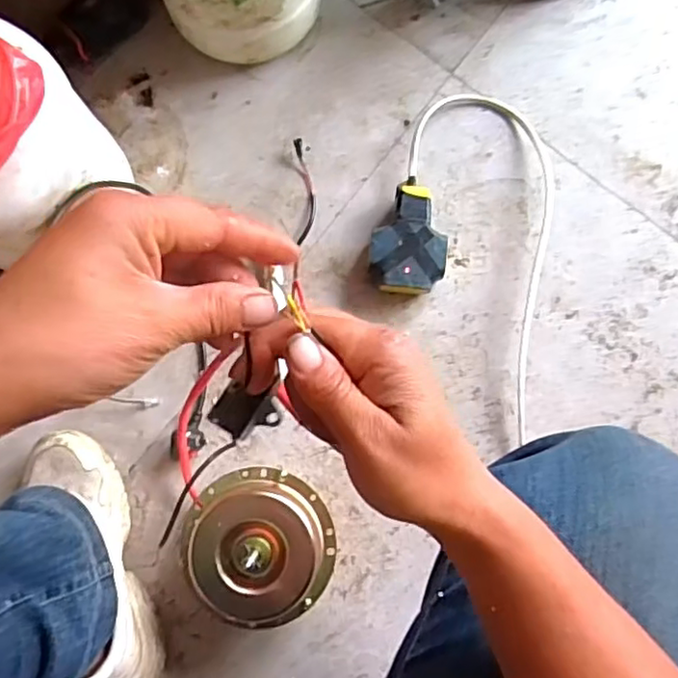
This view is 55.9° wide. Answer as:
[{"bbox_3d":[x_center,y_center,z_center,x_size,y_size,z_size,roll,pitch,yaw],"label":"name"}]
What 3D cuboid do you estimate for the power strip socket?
[{"bbox_3d":[0.072,-0.110,0.678,0.080,0.046,0.128,3,83,-1],"label":"power strip socket"}]

